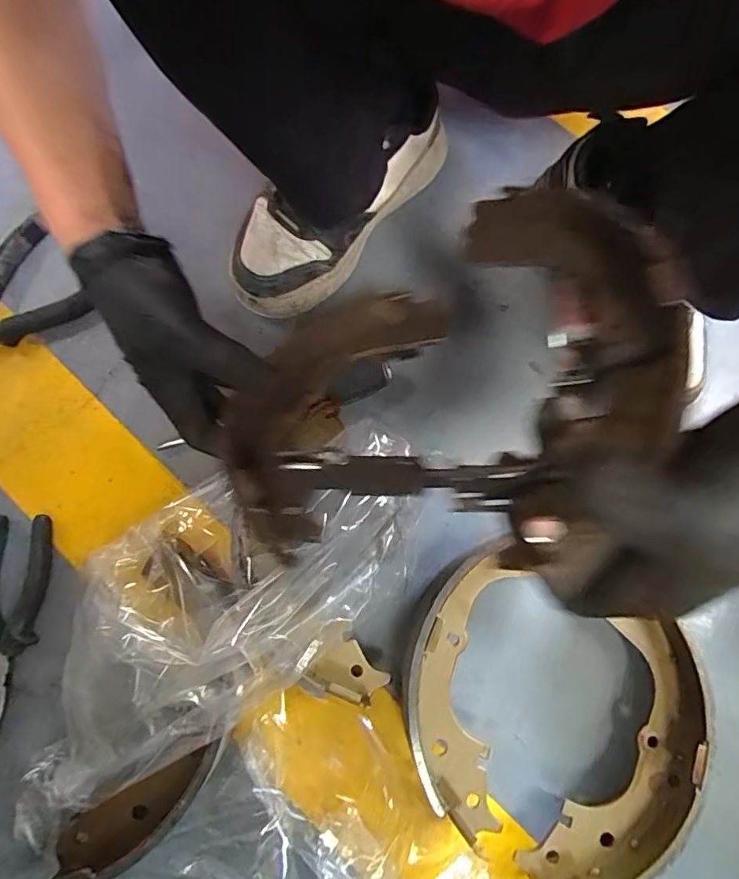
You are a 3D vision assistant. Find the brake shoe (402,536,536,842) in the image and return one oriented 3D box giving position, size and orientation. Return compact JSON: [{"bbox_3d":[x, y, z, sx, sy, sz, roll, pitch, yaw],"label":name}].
[{"bbox_3d":[0.067,0.179,0.391,0.091,0.056,0.204,13,75,2],"label":"brake shoe"}]

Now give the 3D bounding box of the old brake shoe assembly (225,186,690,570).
[{"bbox_3d":[0.038,-0.038,0.309,0.258,0.058,0.217,-9,58,30],"label":"old brake shoe assembly"}]

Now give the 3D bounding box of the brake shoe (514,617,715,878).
[{"bbox_3d":[0.196,0.248,0.386,0.089,0.052,0.213,30,77,6],"label":"brake shoe"}]

